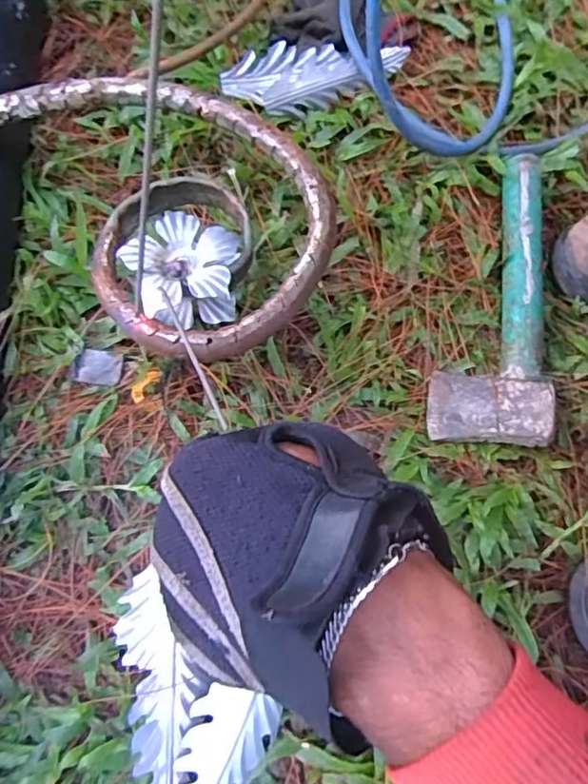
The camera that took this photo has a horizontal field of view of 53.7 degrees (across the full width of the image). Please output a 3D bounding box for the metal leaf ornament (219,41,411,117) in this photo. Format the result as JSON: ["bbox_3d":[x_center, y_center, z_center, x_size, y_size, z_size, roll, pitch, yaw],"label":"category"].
[{"bbox_3d":[0.021,-0.310,0.559,0.172,0.022,0.063,-23,73,-9],"label":"metal leaf ornament"}]

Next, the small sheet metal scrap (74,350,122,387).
[{"bbox_3d":[-0.156,-0.020,0.462,0.036,0.005,0.027,9,71,1],"label":"small sheet metal scrap"}]

